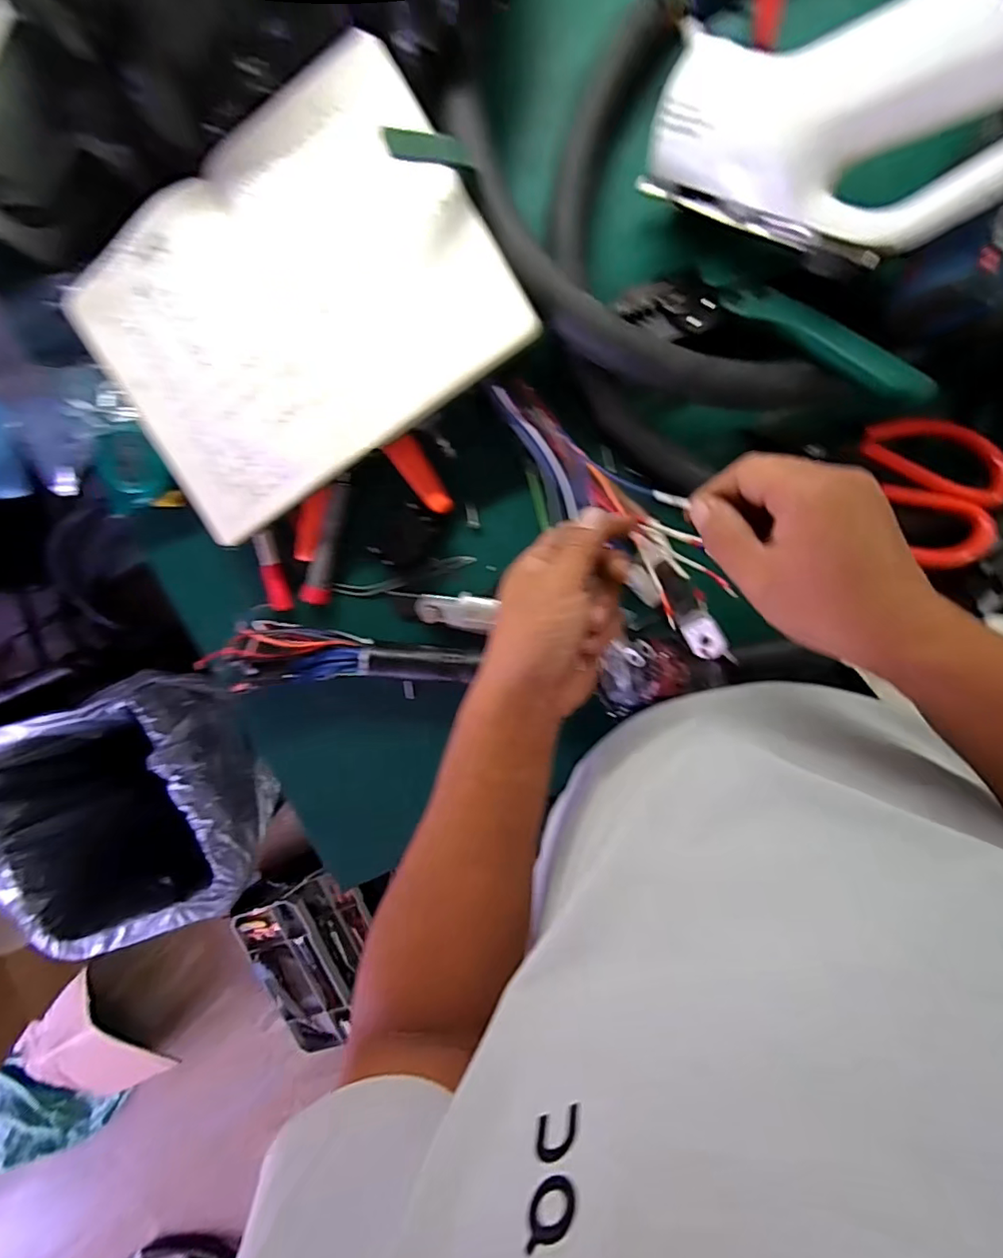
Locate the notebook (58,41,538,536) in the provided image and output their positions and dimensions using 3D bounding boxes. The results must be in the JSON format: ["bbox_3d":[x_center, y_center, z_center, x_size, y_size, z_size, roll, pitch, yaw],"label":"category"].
[{"bbox_3d":[-0.149,-0.221,0.385,0.286,0.029,0.213,-29,95,7],"label":"notebook"}]

